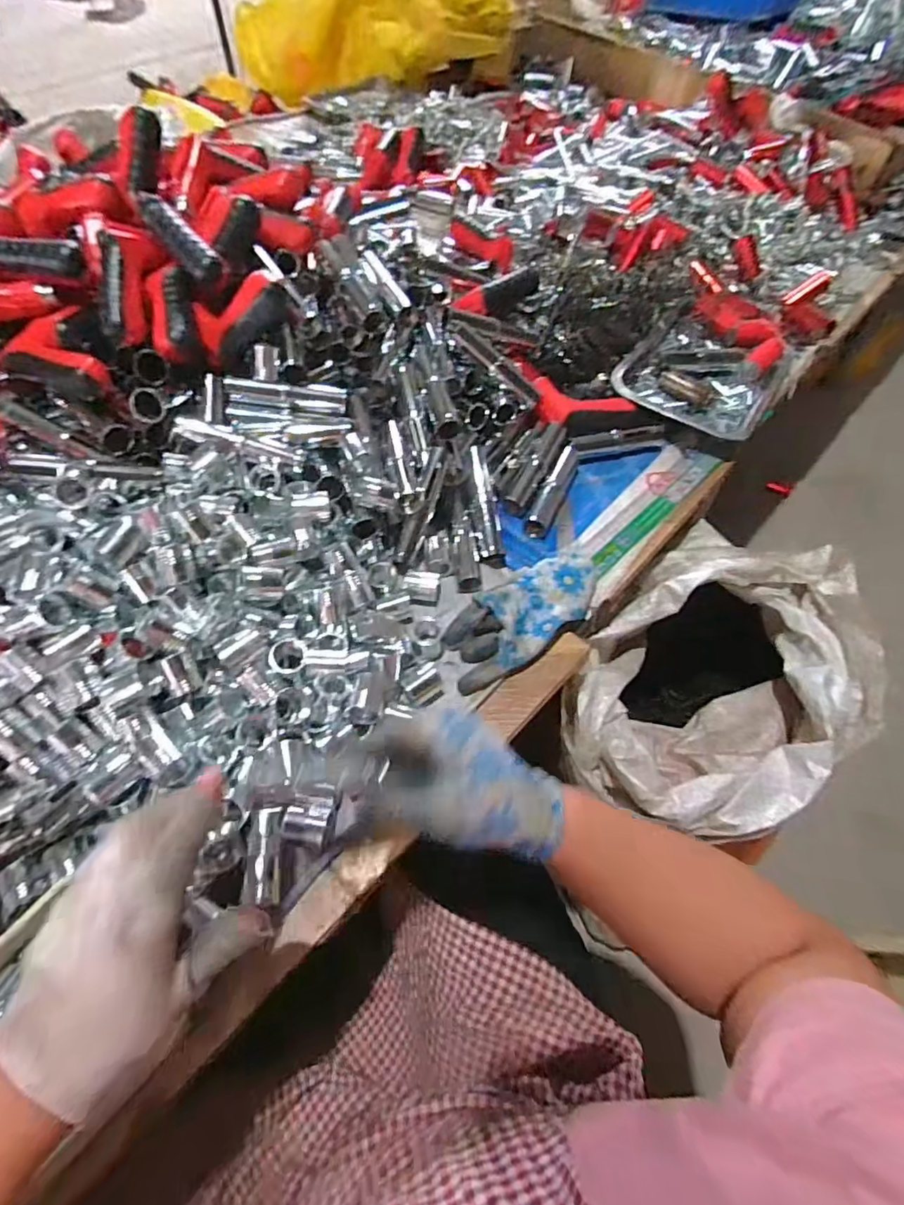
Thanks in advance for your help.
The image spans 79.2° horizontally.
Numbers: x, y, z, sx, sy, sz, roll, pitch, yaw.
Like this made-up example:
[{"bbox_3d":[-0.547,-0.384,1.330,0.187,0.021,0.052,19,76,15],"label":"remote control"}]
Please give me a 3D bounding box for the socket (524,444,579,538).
[{"bbox_3d":[0.117,-0.130,0.623,0.024,0.027,0.132,24,61,11],"label":"socket"}]

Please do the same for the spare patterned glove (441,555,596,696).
[{"bbox_3d":[0.070,0.011,0.535,0.183,0.034,0.080,-33,66,-21],"label":"spare patterned glove"}]

